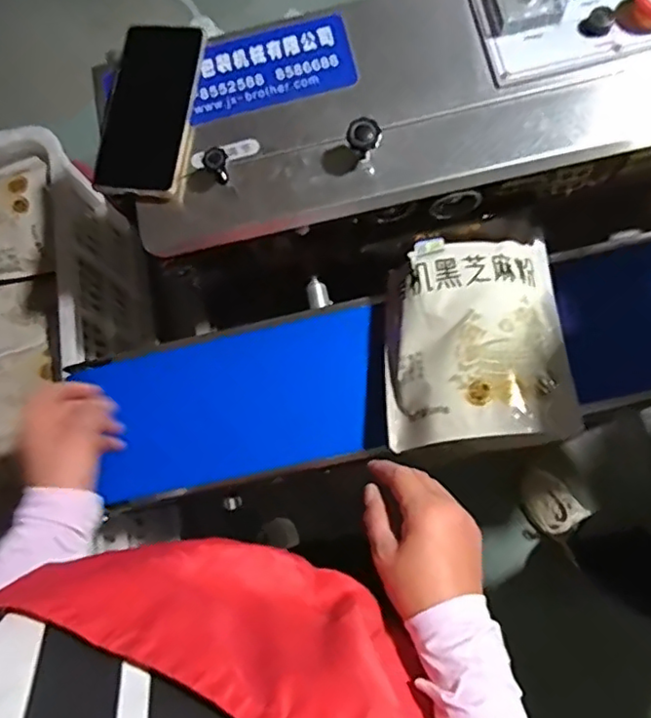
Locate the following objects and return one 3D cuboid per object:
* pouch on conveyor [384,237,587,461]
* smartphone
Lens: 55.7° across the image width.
[{"bbox_3d":[0.129,-0.014,0.530,0.152,0.050,0.175,-3,72,1],"label":"pouch on conveyor"},{"bbox_3d":[-0.153,-0.216,0.534,0.080,0.015,0.153,8,81,15],"label":"smartphone"}]

